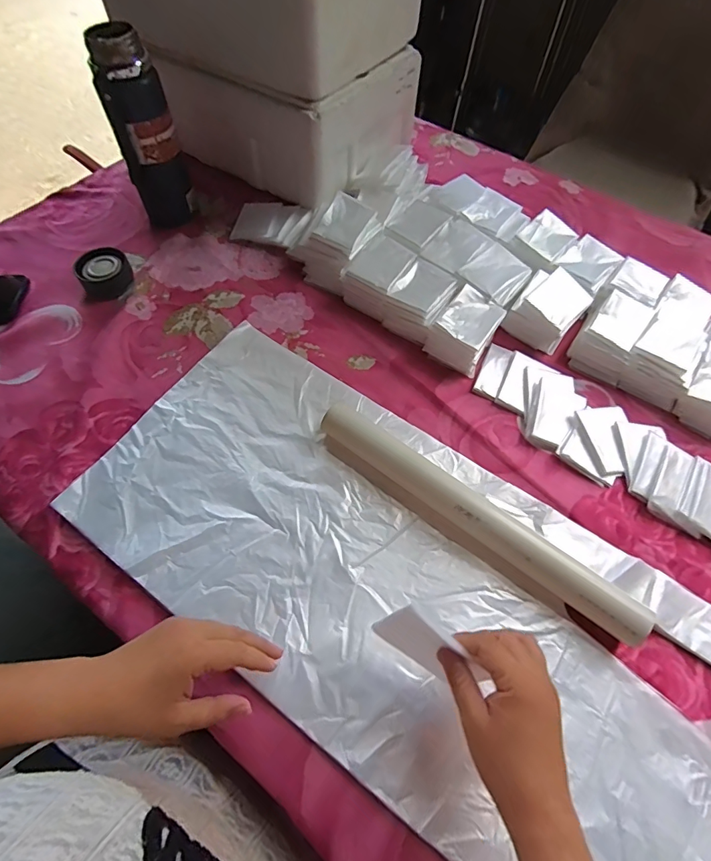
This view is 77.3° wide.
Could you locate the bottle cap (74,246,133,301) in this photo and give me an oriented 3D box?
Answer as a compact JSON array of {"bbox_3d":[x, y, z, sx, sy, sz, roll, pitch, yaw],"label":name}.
[{"bbox_3d":[-0.345,-0.217,0.616,0.065,0.043,0.065,0,60,0],"label":"bottle cap"}]

